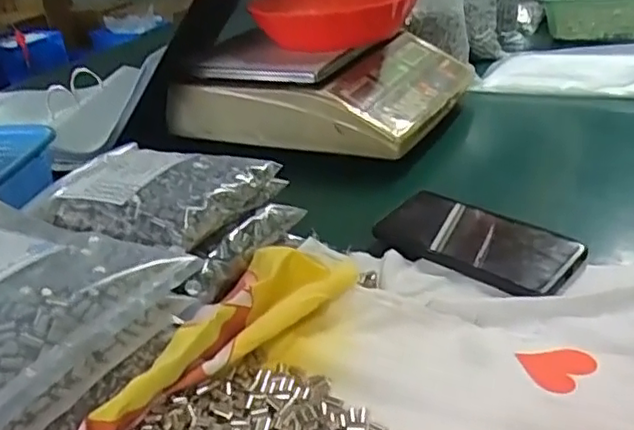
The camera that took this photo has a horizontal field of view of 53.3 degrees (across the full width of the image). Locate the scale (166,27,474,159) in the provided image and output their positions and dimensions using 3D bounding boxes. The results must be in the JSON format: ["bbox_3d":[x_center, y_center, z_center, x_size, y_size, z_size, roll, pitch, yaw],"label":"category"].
[{"bbox_3d":[0.010,-0.182,0.842,0.331,0.095,0.278,10,33,29],"label":"scale"}]

